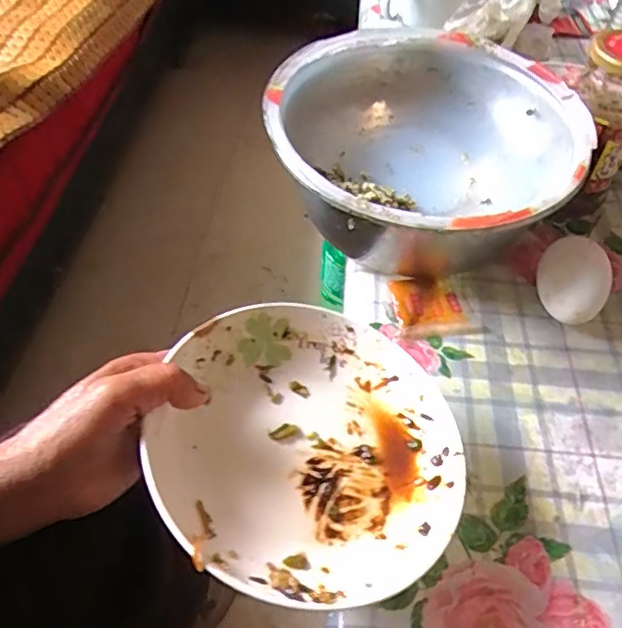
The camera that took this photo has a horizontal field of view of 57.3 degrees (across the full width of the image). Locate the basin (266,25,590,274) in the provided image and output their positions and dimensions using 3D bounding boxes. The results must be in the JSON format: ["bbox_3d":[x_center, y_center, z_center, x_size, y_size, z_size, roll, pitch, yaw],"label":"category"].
[{"bbox_3d":[0.092,-0.129,0.489,0.244,0.109,0.244,1,53,-2],"label":"basin"}]

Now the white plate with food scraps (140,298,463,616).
[{"bbox_3d":[-0.002,0.072,0.322,0.172,0.028,0.172,9,49,-10],"label":"white plate with food scraps"}]

